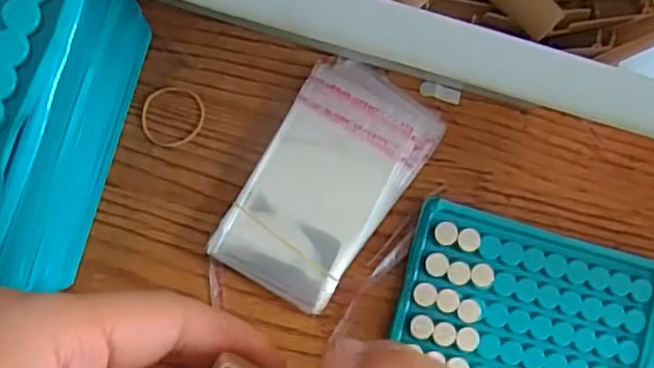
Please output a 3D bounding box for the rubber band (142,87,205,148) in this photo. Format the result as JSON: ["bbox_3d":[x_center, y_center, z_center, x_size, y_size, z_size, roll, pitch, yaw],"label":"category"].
[{"bbox_3d":[-0.076,-0.033,0.329,0.029,0.004,0.030,1,85,-6],"label":"rubber band"}]

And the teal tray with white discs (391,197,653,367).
[{"bbox_3d":[0.101,0.069,0.331,0.133,0.012,0.094,16,84,-4],"label":"teal tray with white discs"}]

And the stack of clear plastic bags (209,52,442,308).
[{"bbox_3d":[0.001,-0.001,0.332,0.068,0.009,0.119,32,83,-2],"label":"stack of clear plastic bags"}]

